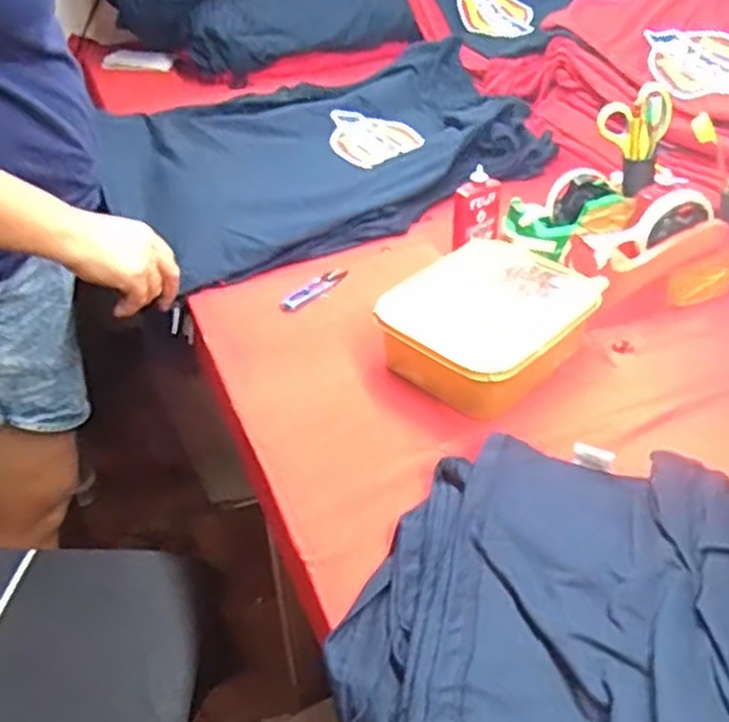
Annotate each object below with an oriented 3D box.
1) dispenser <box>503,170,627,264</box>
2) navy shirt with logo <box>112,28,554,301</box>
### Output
[{"bbox_3d":[0.245,-0.180,0.956,0.140,0.079,0.067,-8,39,-13],"label":"dispenser"},{"bbox_3d":[-0.087,-0.373,1.221,0.648,0.105,0.547,-18,42,-25],"label":"navy shirt with logo"}]

